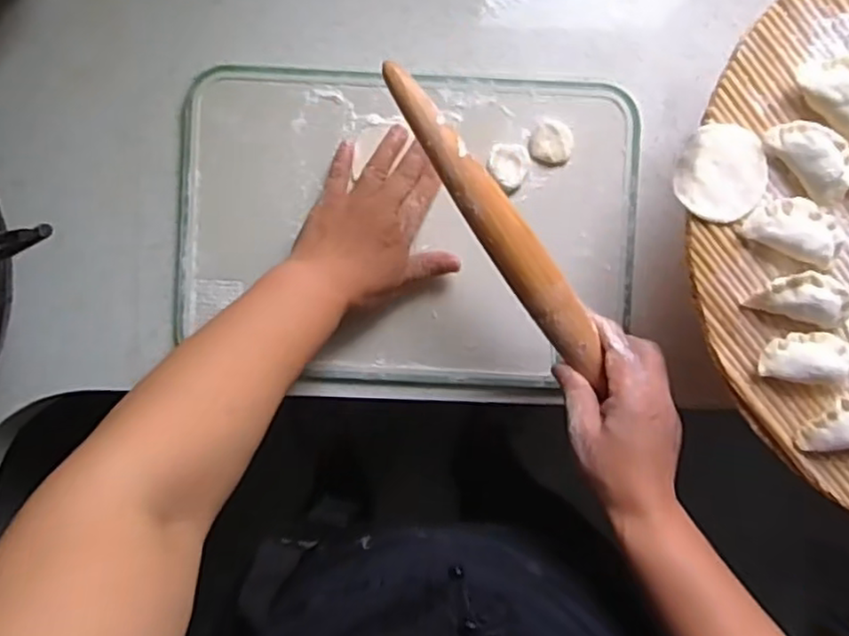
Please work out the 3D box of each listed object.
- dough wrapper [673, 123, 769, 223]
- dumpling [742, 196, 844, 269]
[{"bbox_3d":[0.188,-0.091,0.421,0.054,0.005,0.059,0,91,0],"label":"dough wrapper"},{"bbox_3d":[0.235,-0.054,0.419,0.063,0.015,0.035,26,91,0],"label":"dumpling"}]

